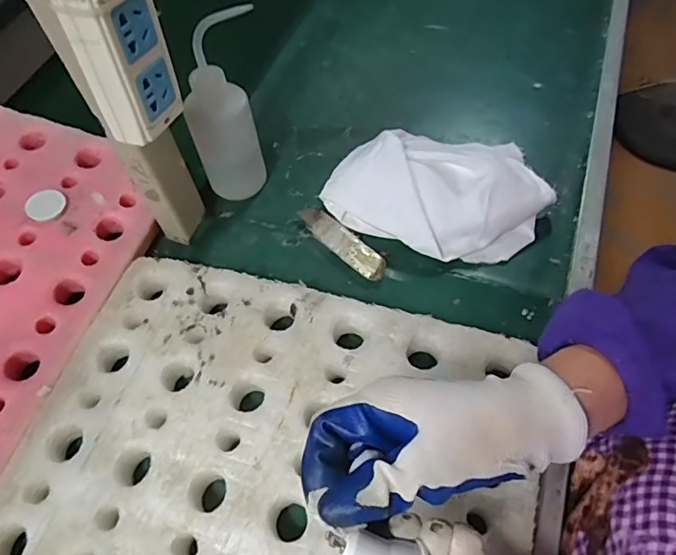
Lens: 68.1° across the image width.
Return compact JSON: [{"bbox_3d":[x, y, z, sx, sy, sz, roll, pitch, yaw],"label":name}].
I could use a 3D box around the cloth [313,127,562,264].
[{"bbox_3d":[0.098,-0.092,0.491,0.207,0.046,0.130,18,60,16],"label":"cloth"}]

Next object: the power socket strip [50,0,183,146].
[{"bbox_3d":[-0.142,-0.156,0.318,0.032,0.127,0.053,14,58,14],"label":"power socket strip"}]

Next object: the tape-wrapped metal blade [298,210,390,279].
[{"bbox_3d":[0.005,-0.035,0.491,0.108,0.016,0.029,38,67,26],"label":"tape-wrapped metal blade"}]

